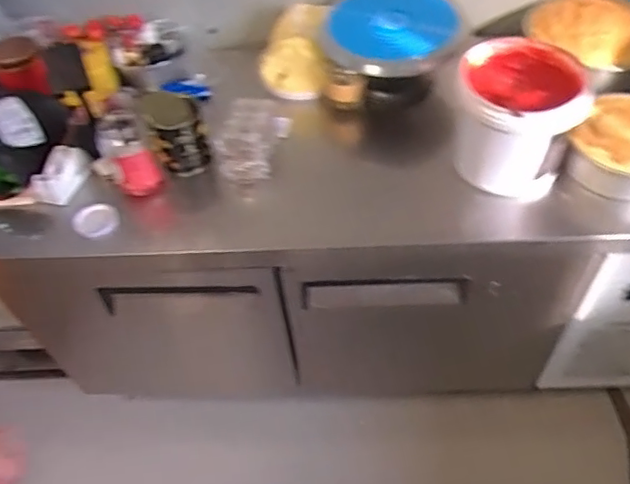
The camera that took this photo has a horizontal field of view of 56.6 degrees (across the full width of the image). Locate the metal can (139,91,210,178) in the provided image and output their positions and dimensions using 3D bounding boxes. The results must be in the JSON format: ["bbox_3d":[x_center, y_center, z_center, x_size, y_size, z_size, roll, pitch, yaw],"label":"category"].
[{"bbox_3d":[-0.257,-0.201,1.095,0.093,0.121,0.113,-22,53,-12],"label":"metal can"}]

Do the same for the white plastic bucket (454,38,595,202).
[{"bbox_3d":[0.347,-0.208,1.018,0.183,0.207,0.198,3,52,8],"label":"white plastic bucket"}]

